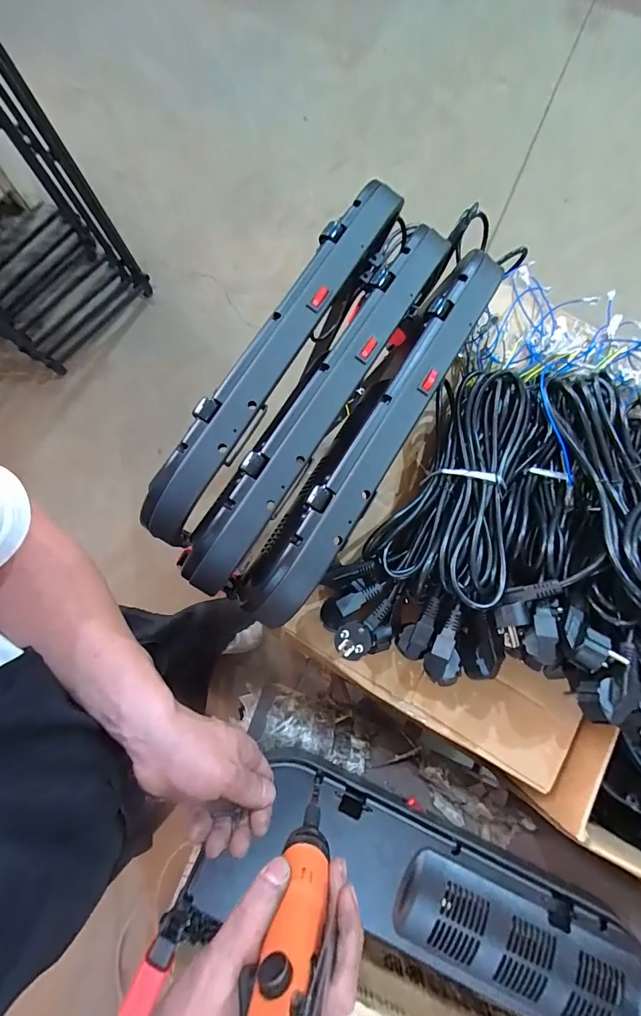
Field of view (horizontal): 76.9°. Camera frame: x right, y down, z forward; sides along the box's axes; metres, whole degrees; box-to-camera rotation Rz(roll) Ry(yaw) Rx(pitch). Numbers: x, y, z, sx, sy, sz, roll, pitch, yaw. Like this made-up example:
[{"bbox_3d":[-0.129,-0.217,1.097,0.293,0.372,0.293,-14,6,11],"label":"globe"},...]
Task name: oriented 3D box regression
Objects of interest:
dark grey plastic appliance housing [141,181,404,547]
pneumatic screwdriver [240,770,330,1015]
[{"bbox_3d":[-0.042,-0.155,0.416,0.053,0.061,0.427,31,79,5],"label":"dark grey plastic appliance housing"},{"bbox_3d":[-0.019,0.282,0.268,0.035,0.254,0.035,31,94,5],"label":"pneumatic screwdriver"}]

